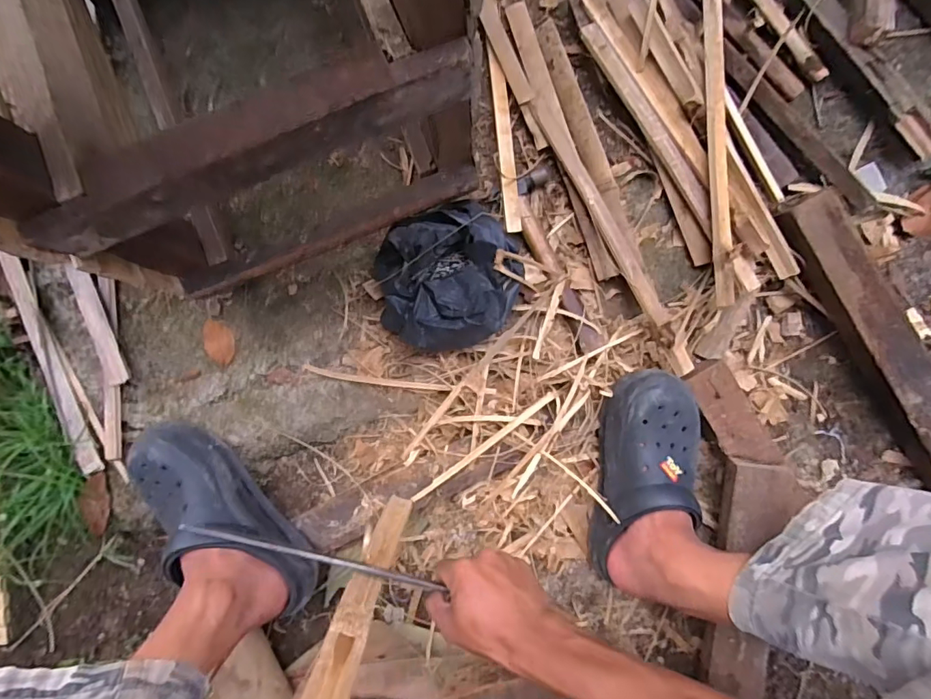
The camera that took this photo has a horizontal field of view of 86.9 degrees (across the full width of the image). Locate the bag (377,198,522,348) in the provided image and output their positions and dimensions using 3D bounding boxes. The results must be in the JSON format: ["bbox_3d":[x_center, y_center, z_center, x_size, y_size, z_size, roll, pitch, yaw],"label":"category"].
[{"bbox_3d":[-0.020,-0.089,0.597,0.180,0.061,0.175,-7,87,0],"label":"bag"}]

